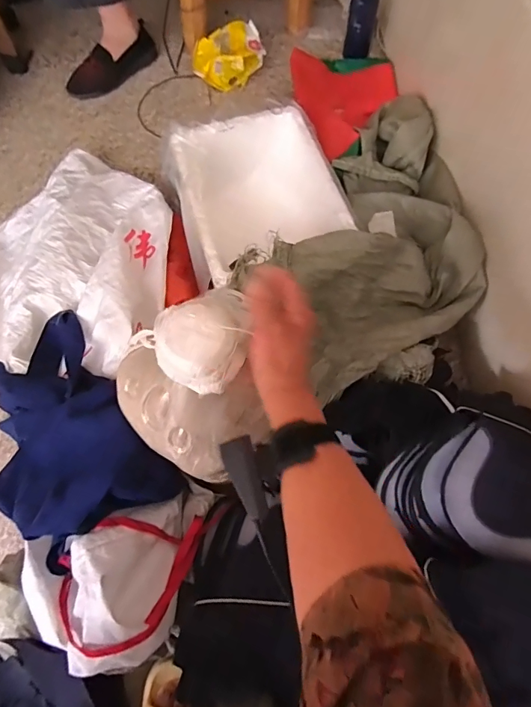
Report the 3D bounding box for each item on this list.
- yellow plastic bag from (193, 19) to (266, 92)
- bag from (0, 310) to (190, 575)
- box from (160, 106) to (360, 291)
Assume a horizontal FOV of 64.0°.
[{"bbox_3d":[-0.083,-0.715,1.025,0.178,0.067,0.139,-24,71,-9],"label":"yellow plastic bag"},{"bbox_3d":[-0.303,0.110,0.621,0.211,0.116,0.380,-37,49,-13],"label":"bag"},{"bbox_3d":[-0.028,-0.285,0.792,0.271,0.119,0.302,-18,70,-7],"label":"box"}]

